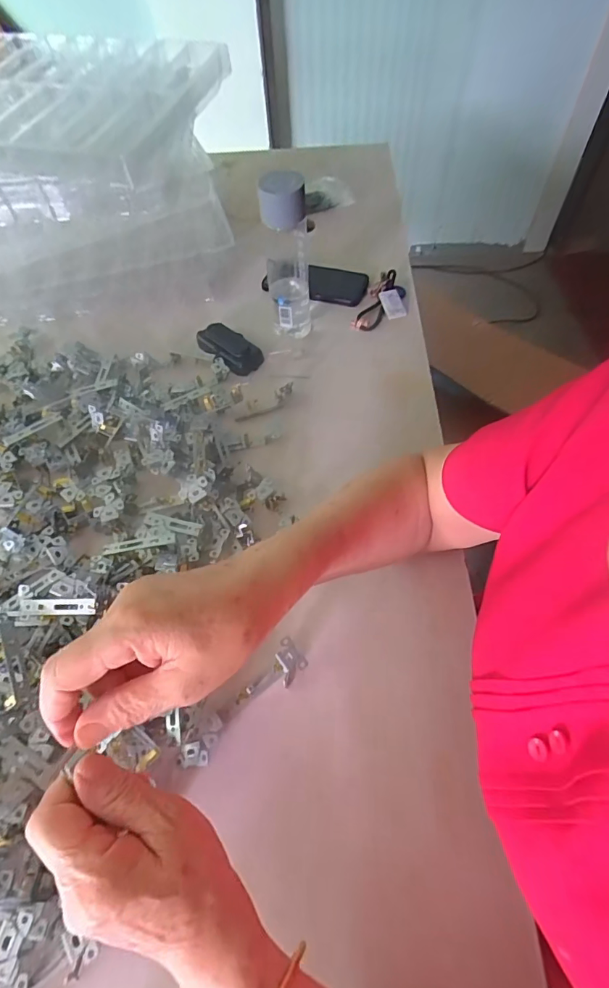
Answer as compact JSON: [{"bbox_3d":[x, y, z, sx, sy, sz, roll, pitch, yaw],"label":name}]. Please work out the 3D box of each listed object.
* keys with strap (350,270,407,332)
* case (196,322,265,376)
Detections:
[{"bbox_3d":[0.127,-0.298,0.685,0.065,0.013,0.141,22,63,15],"label":"keys with strap"},{"bbox_3d":[-0.108,-0.211,0.637,0.051,0.023,0.103,-38,64,-18],"label":"case"}]

